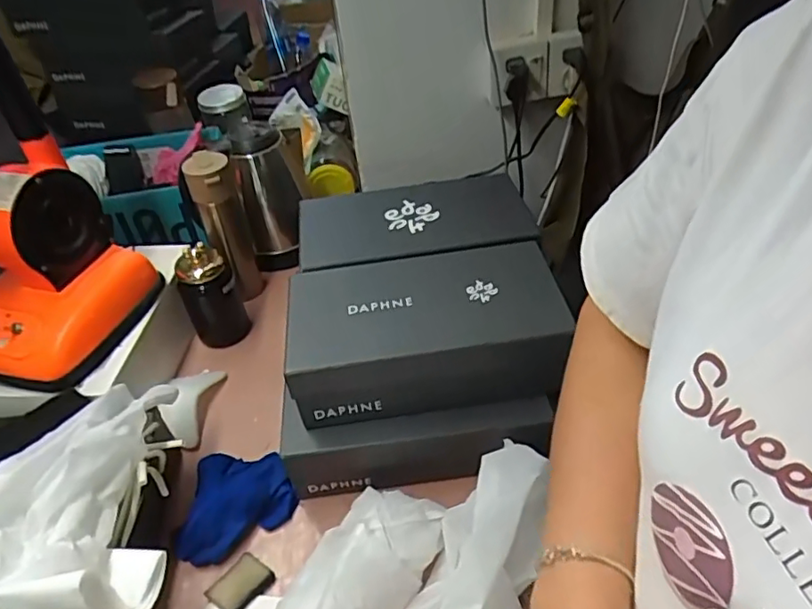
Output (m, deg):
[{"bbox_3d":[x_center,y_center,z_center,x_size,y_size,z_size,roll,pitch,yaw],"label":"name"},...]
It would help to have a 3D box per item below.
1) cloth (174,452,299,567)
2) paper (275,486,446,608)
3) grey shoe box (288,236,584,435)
[{"bbox_3d":[-0.203,0.216,0.671,0.142,0.049,0.110,-25,45,-20],"label":"cloth"},{"bbox_3d":[-0.050,0.263,0.566,0.098,0.074,0.206,21,48,27],"label":"paper"},{"bbox_3d":[0.021,0.029,0.666,0.285,0.099,0.168,-6,42,0],"label":"grey shoe box"}]

